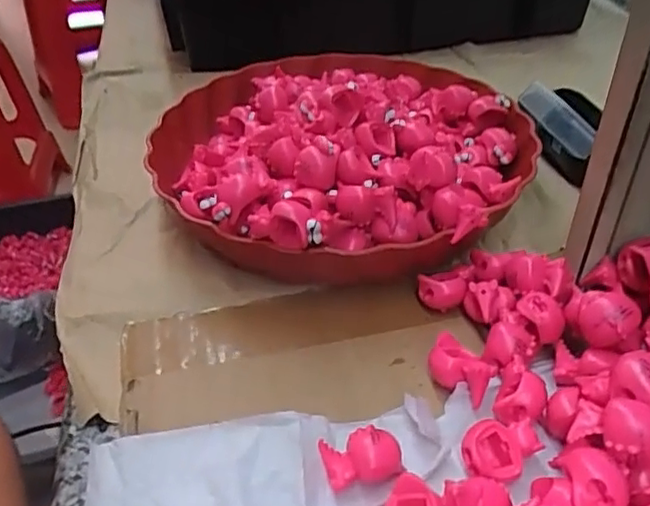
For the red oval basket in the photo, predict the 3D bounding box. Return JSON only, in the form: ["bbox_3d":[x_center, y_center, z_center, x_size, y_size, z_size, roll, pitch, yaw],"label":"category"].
[{"bbox_3d":[0.011,-0.072,0.400,0.227,0.082,0.236,-9,40,-6],"label":"red oval basket"}]

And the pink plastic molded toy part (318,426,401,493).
[{"bbox_3d":[0.016,0.083,0.254,0.031,0.012,0.020,-13,41,-11],"label":"pink plastic molded toy part"}]

